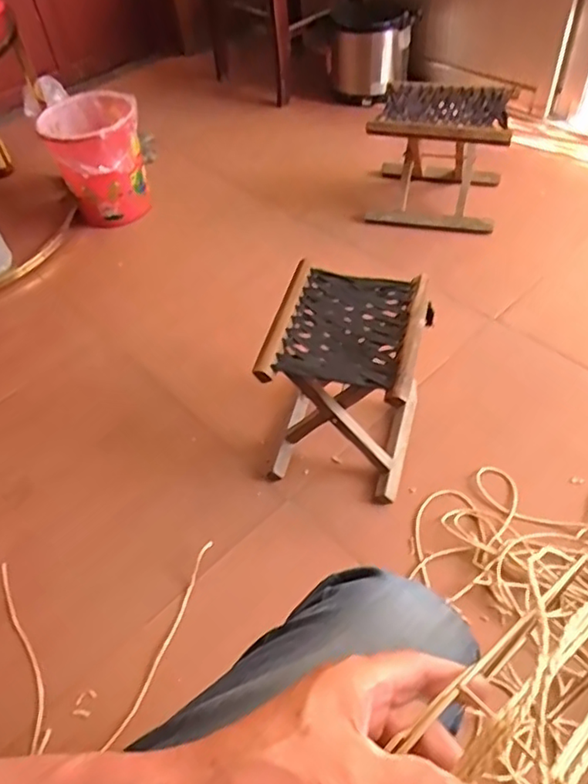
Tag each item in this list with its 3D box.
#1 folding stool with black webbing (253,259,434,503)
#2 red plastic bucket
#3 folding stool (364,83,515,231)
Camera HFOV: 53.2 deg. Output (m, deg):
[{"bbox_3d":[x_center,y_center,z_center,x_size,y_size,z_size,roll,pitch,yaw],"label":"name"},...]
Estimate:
[{"bbox_3d":[0.090,-0.022,0.990,0.220,0.254,0.271,10,53,14],"label":"folding stool with black webbing"},{"bbox_3d":[-0.512,-0.612,1.556,0.227,0.274,0.267,-27,53,-15],"label":"red plastic bucket"},{"bbox_3d":[0.350,-0.577,1.438,0.302,0.233,0.256,7,52,12],"label":"folding stool"}]

